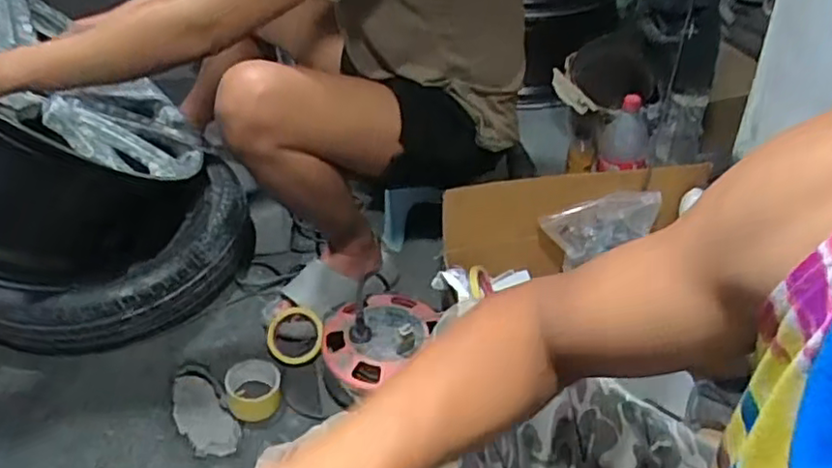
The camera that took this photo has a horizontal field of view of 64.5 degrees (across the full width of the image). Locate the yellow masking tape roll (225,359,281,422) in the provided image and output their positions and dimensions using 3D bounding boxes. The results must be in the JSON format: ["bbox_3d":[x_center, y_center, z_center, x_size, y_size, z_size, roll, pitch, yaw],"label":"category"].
[{"bbox_3d":[-0.261,0.253,1.059,0.084,0.070,0.077,-9,39,-10],"label":"yellow masking tape roll"}]

